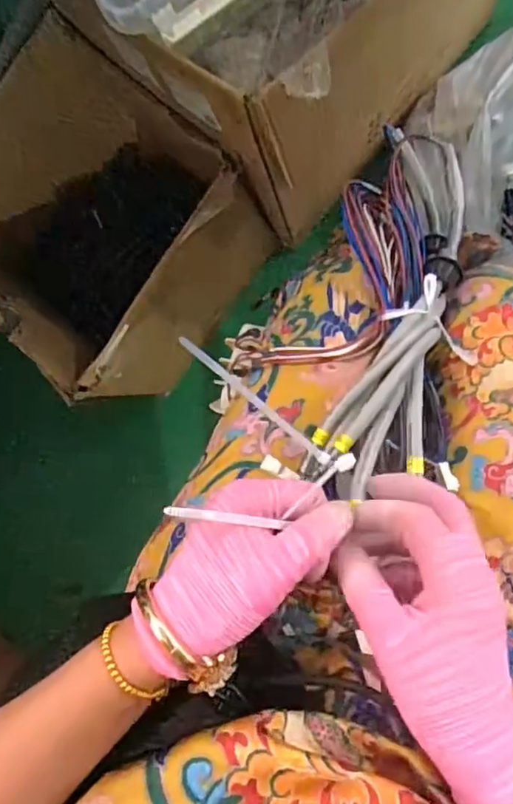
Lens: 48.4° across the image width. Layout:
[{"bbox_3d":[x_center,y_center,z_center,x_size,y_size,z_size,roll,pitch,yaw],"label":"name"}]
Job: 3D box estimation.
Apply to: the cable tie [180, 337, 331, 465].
[{"bbox_3d":[0.000,0.000,0.362,0.121,0.005,0.006,40,94,-10],"label":"cable tie"}]

